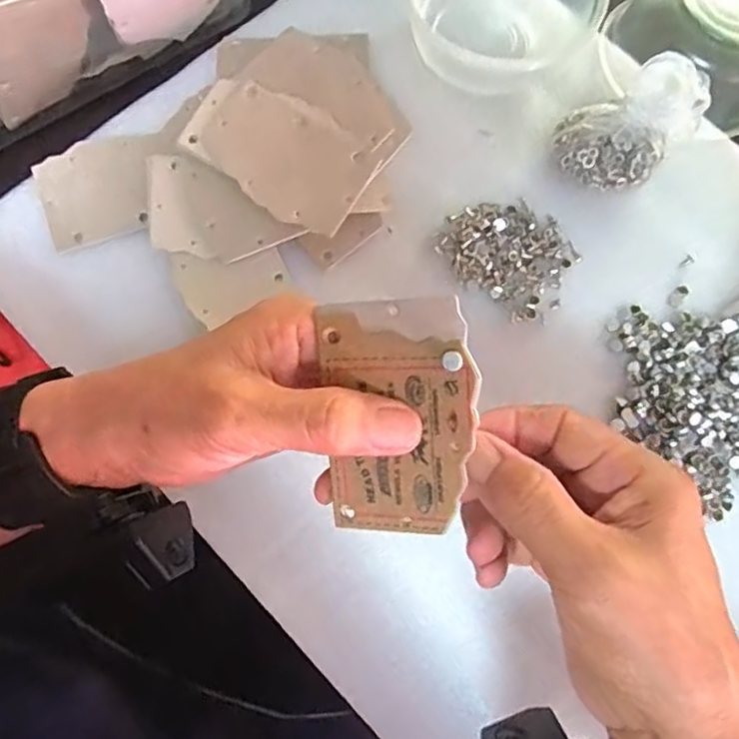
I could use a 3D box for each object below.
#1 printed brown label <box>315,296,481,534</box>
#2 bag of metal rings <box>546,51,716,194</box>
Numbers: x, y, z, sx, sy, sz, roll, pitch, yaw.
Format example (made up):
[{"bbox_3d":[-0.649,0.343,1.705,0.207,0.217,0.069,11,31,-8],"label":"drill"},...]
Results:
[{"bbox_3d":[0.010,0.018,0.216,0.054,0.004,0.082,-1,99,20],"label":"printed brown label"},{"bbox_3d":[0.141,-0.132,0.336,0.053,0.053,0.062,44,78,9],"label":"bag of metal rings"}]

